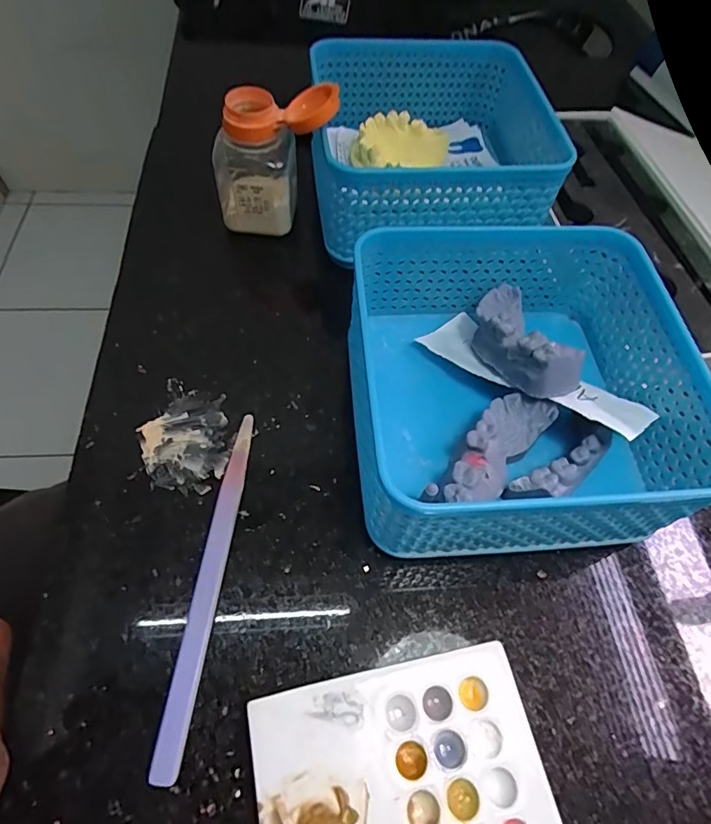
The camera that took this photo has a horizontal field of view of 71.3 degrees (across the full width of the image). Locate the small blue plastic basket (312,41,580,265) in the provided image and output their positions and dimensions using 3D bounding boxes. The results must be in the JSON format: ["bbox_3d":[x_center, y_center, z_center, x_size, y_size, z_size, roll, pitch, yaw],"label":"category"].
[{"bbox_3d":[0.039,-0.155,0.291,0.142,0.057,0.140,-5,60,-6],"label":"small blue plastic basket"}]

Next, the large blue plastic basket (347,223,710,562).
[{"bbox_3d":[0.067,-0.012,0.215,0.132,0.062,0.130,-2,60,-5],"label":"large blue plastic basket"}]

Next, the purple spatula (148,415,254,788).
[{"bbox_3d":[-0.058,0.063,0.199,0.010,0.005,0.137,6,60,0],"label":"purple spatula"}]

